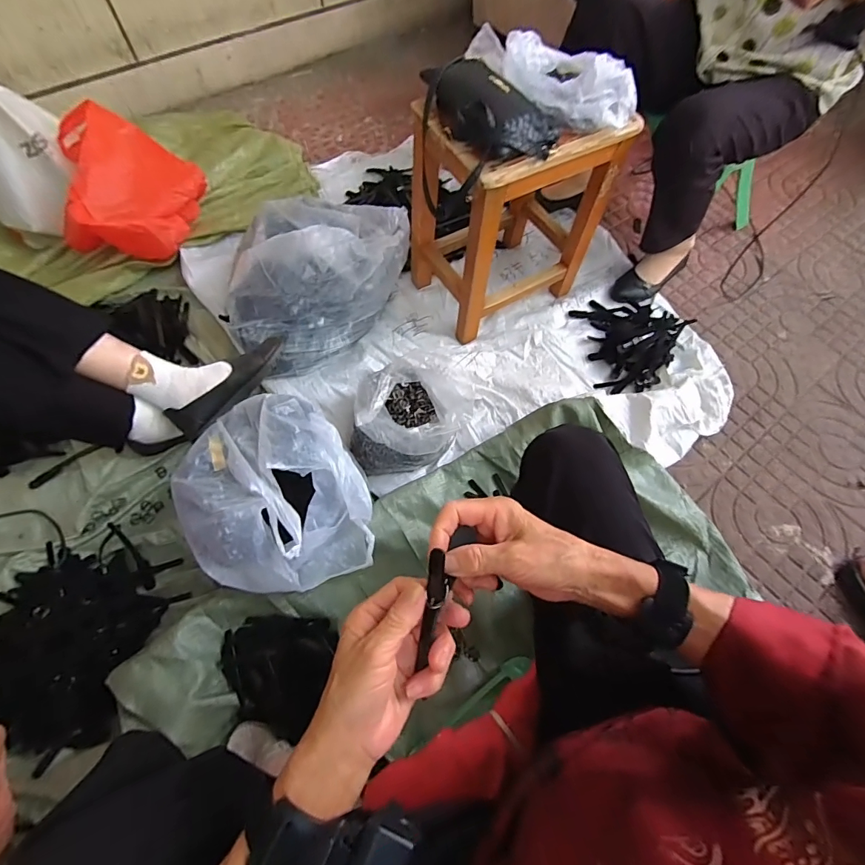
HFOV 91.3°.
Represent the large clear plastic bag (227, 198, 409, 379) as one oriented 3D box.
[{"bbox_3d":[-0.244,-0.360,0.892,0.445,0.207,0.307,-40,71,-19],"label":"large clear plastic bag"}]

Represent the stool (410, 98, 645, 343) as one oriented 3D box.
[{"bbox_3d":[0.142,-0.435,0.854,0.319,0.383,0.227,-28,67,-15],"label":"stool"}]

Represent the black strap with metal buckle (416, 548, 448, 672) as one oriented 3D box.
[{"bbox_3d":[0.001,0.122,0.296,0.015,0.008,0.079,7,97,0],"label":"black strap with metal buckle"}]

